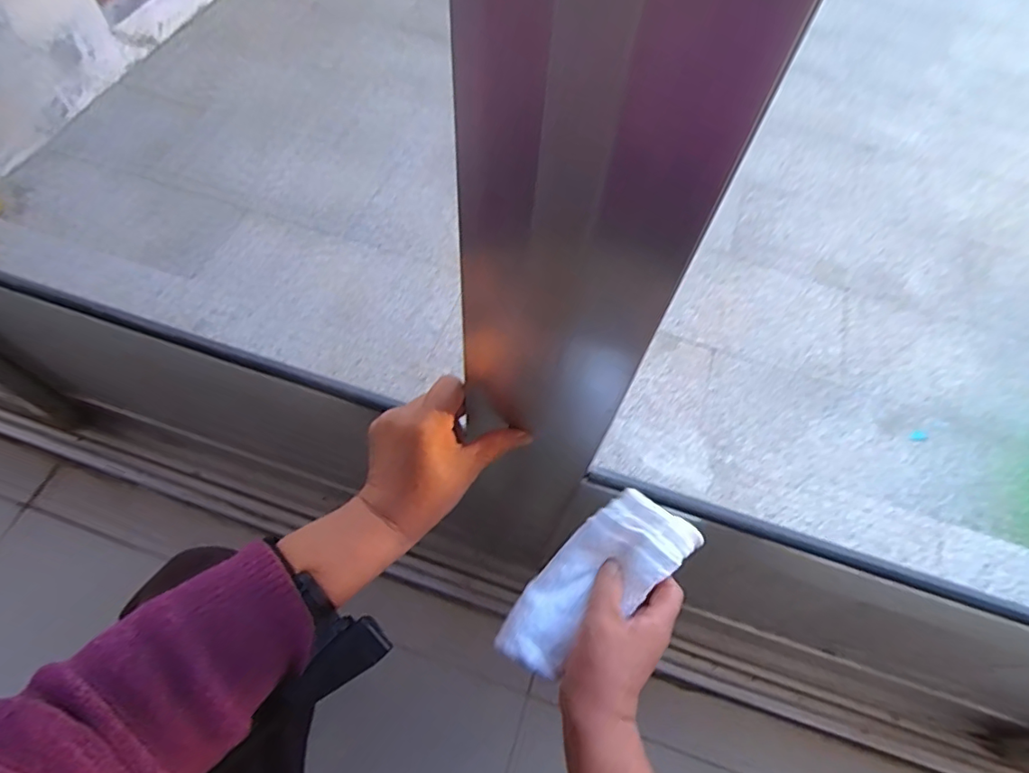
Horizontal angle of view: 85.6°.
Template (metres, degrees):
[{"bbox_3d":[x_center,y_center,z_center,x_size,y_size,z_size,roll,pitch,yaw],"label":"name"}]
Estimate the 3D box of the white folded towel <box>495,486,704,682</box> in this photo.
[{"bbox_3d":[0.062,0.150,0.432,0.167,0.029,0.069,-39,72,-6],"label":"white folded towel"}]

